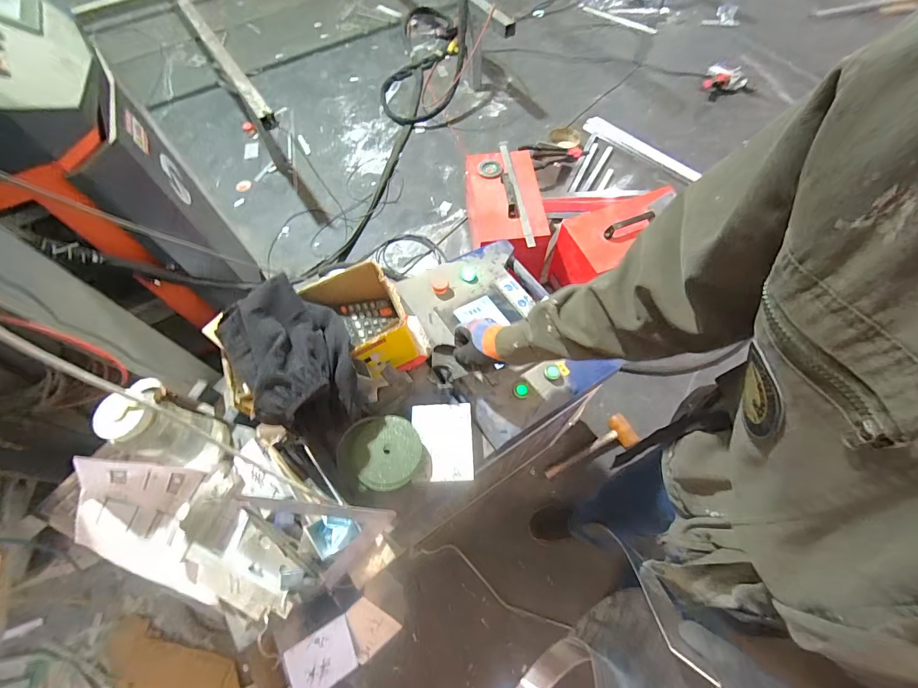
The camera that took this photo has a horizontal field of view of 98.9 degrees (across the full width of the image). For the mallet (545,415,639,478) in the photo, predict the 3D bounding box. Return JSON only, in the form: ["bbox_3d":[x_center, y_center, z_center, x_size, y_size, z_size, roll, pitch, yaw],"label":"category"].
[{"bbox_3d":[0.434,0.352,1.303,0.337,0.059,0.112,-26,67,-12],"label":"mallet"}]

